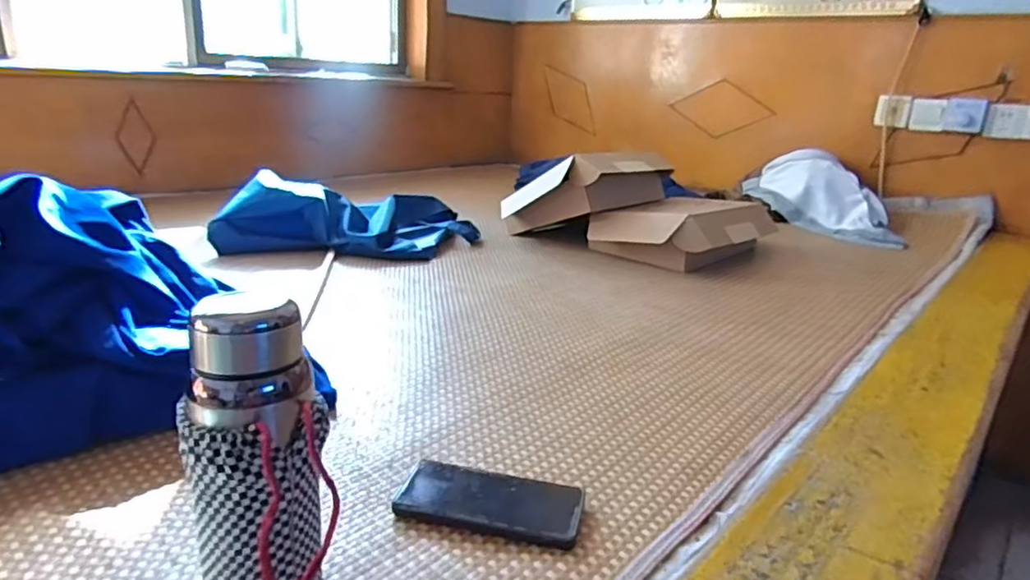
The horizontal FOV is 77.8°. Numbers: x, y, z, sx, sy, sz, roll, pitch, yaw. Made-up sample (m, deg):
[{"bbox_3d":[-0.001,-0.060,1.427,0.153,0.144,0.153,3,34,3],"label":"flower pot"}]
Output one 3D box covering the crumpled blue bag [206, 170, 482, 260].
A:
[{"bbox_3d":[-0.356,-0.171,1.433,0.542,0.129,0.327,2,17,-7],"label":"crumpled blue bag"}]

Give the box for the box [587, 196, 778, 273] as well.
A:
[{"bbox_3d":[0.394,-0.149,1.473,0.280,0.118,0.382,23,26,39],"label":"box"}]

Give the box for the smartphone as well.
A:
[{"bbox_3d":[-0.022,0.189,0.570,0.162,0.013,0.071,6,18,13],"label":"smartphone"}]

